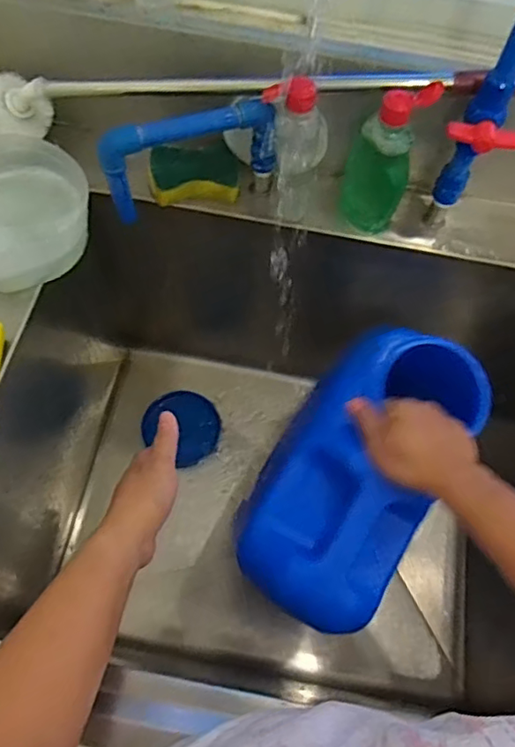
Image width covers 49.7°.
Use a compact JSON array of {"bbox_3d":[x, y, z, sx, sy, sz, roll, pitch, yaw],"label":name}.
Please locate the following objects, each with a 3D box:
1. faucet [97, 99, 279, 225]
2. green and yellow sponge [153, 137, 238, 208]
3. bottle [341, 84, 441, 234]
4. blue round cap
[{"bbox_3d":[-0.066,-0.218,0.566,0.176,0.106,0.025,-16,68,-10],"label":"faucet"},{"bbox_3d":[-0.070,-0.225,0.626,0.096,0.027,0.064,-6,66,-6],"label":"green and yellow sponge"},{"bbox_3d":[0.125,-0.212,0.564,0.063,0.175,0.042,17,66,4],"label":"bottle"},{"bbox_3d":[-0.116,0.082,0.893,0.121,0.028,0.113,7,63,-13],"label":"blue round cap"}]

